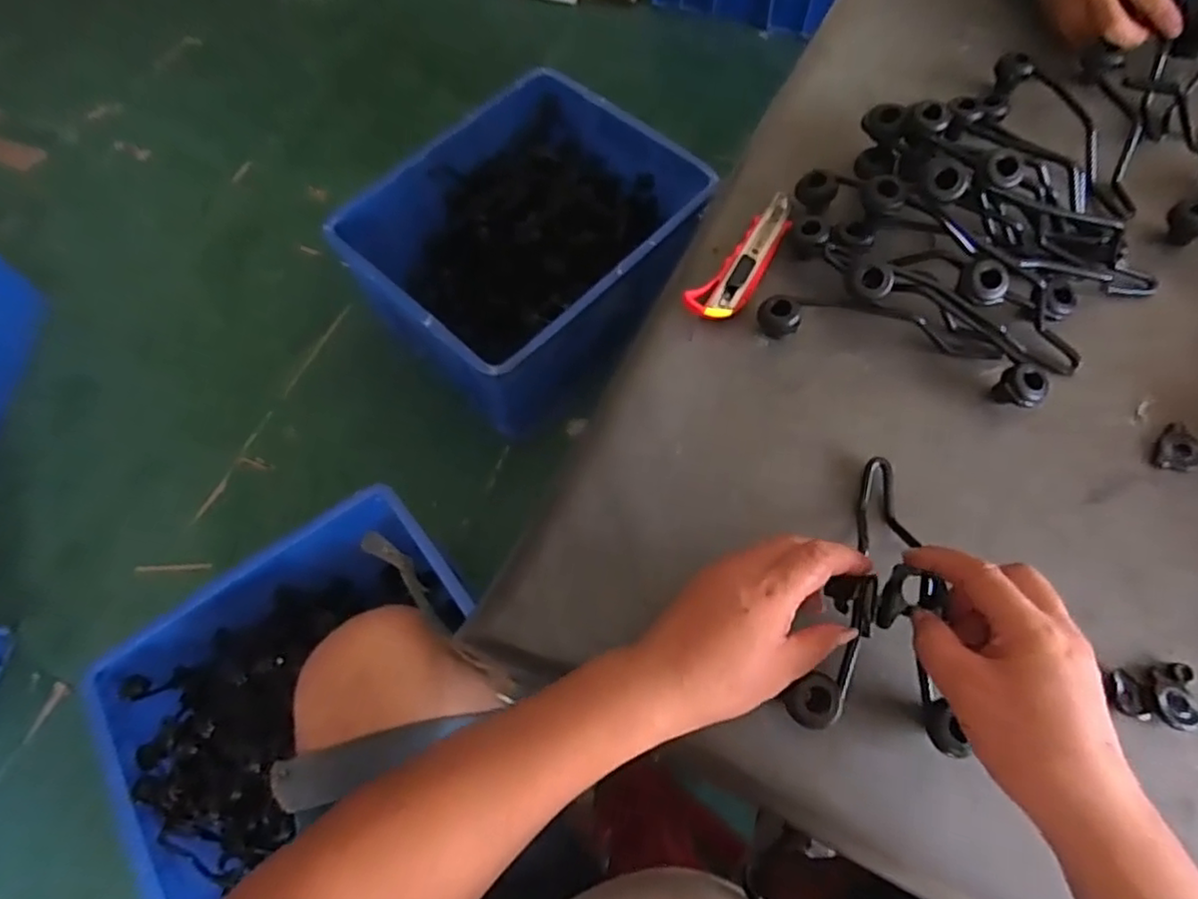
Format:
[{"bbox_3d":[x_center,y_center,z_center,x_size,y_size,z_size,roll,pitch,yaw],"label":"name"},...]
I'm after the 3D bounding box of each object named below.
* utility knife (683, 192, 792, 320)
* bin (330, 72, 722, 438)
[{"bbox_3d":[0.131,-0.164,0.560,0.039,0.017,0.148,36,72,14],"label":"utility knife"},{"bbox_3d":[-0.138,-0.415,1.325,0.489,0.299,0.617,39,73,17],"label":"bin"}]

